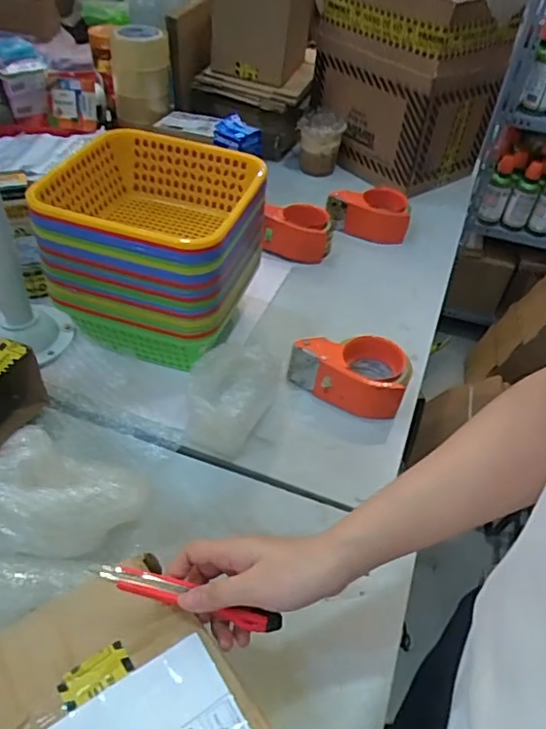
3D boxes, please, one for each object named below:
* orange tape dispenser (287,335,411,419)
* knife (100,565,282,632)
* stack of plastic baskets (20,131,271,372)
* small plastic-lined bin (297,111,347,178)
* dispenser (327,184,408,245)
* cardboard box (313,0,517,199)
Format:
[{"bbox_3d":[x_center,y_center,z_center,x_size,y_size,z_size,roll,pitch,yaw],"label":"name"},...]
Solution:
[{"bbox_3d":[0.093,0.010,0.698,0.145,0.063,0.093,6,44,0],"label":"orange tape dispenser"},{"bbox_3d":[-0.059,0.172,0.412,0.137,0.009,0.017,21,44,-8],"label":"knife"},{"bbox_3d":[-0.142,-0.135,0.713,0.228,0.211,0.225,15,45,9],"label":"stack of plastic baskets"},{"bbox_3d":[0.095,-0.448,1.146,0.096,0.105,0.088,4,44,-2],"label":"small plastic-lined bin"},{"bbox_3d":[0.166,-0.265,0.982,0.143,0.063,0.077,8,44,2],"label":"dispenser"},{"bbox_3d":[0.250,-0.559,1.099,0.208,0.322,0.289,-27,53,-29],"label":"cardboard box"}]

